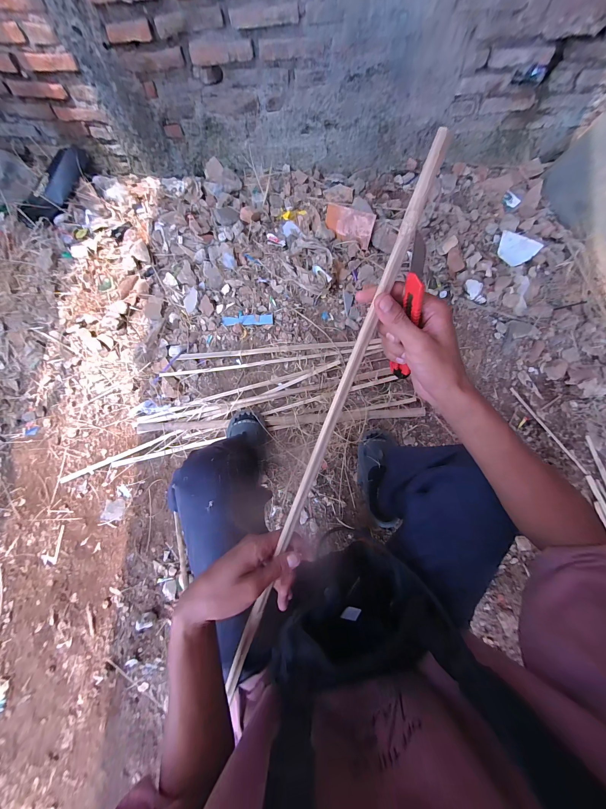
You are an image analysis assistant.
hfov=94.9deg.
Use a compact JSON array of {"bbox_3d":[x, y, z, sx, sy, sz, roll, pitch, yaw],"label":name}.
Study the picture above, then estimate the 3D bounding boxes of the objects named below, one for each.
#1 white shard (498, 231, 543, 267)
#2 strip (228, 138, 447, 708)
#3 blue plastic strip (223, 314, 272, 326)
[{"bbox_3d":[0.884,-0.643,1.158,0.149,0.017,0.106,34,115,13],"label":"white shard"},{"bbox_3d":[0.008,0.090,0.334,0.020,0.014,0.709,21,104,5],"label":"strip"},{"bbox_3d":[-0.213,-0.327,1.079,0.188,0.025,0.046,-6,76,-1],"label":"blue plastic strip"}]

